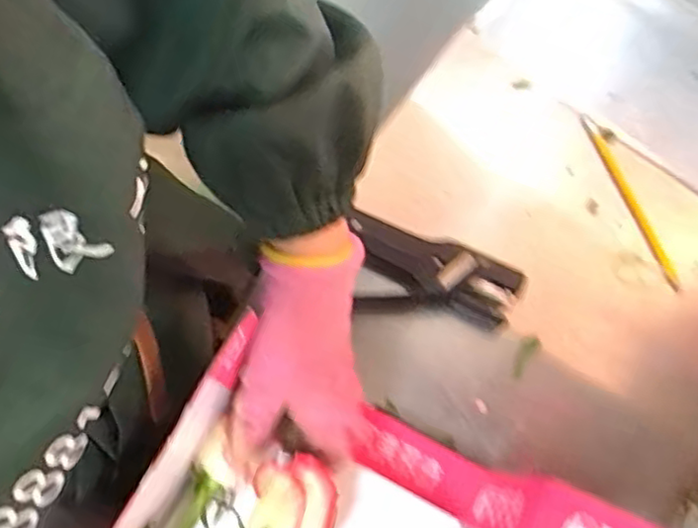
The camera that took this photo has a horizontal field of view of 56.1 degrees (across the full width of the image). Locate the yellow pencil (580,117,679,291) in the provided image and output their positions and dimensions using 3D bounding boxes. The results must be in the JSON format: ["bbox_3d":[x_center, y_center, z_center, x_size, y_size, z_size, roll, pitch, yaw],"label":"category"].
[{"bbox_3d":[0.259,-0.059,0.601,0.015,0.010,0.174,-21,73,-7],"label":"yellow pencil"}]

